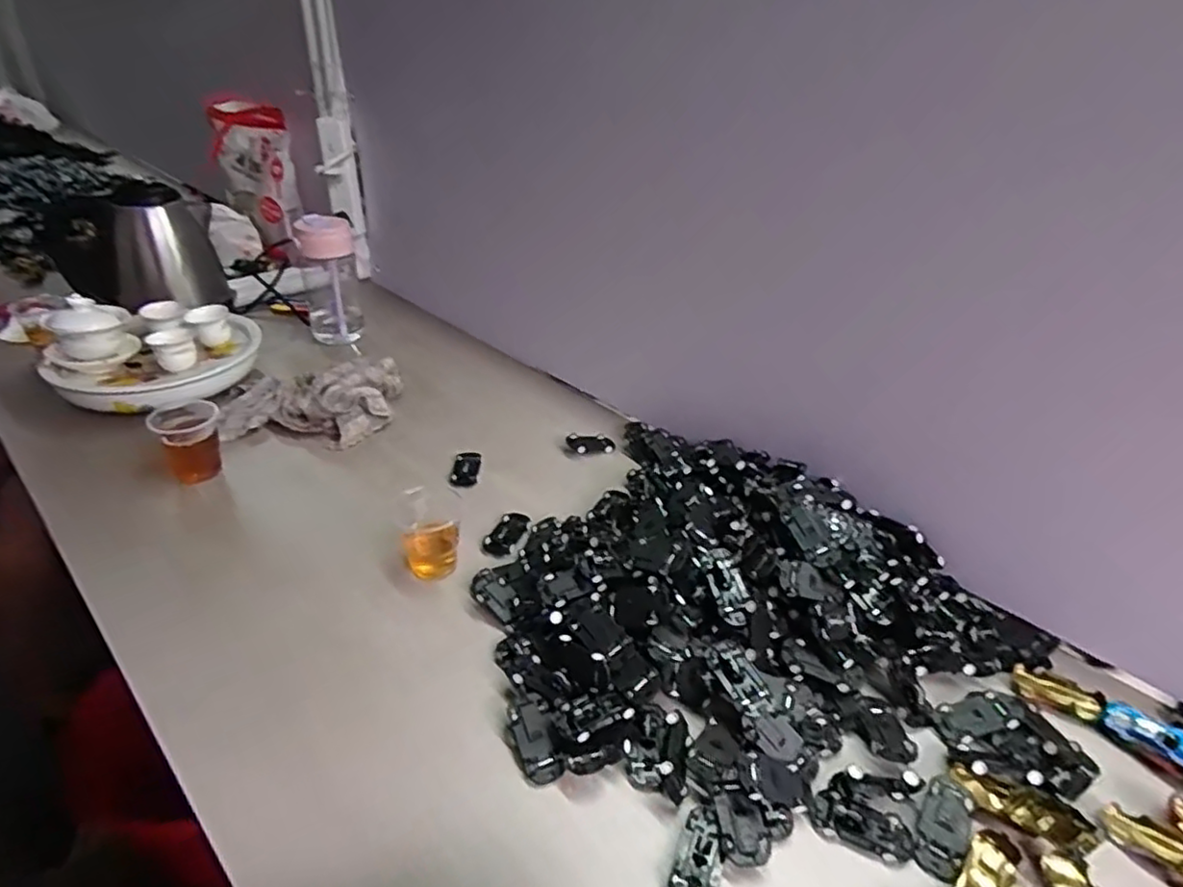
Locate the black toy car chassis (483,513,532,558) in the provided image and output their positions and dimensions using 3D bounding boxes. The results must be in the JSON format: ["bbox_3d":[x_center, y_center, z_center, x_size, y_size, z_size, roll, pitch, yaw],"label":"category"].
[{"bbox_3d":[-0.086,0.095,0.682,0.033,0.018,0.063,14,35,16],"label":"black toy car chassis"}]

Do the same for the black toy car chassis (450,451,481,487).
[{"bbox_3d":[-0.145,0.027,0.763,0.029,0.010,0.060,3,33,0],"label":"black toy car chassis"}]

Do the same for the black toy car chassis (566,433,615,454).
[{"bbox_3d":[-0.001,0.000,0.817,0.061,0.014,0.029,3,33,-26],"label":"black toy car chassis"}]

